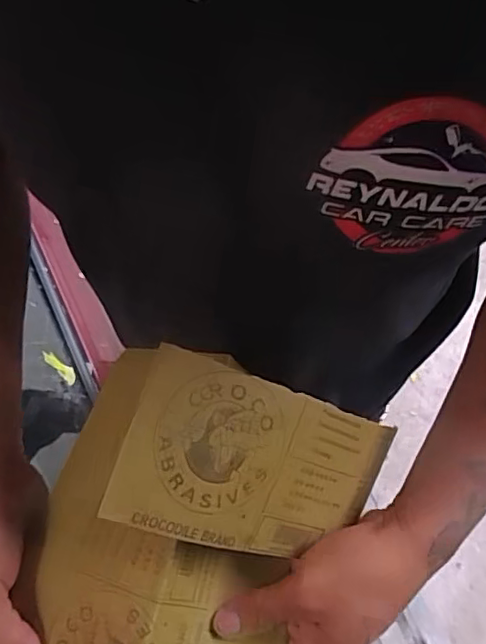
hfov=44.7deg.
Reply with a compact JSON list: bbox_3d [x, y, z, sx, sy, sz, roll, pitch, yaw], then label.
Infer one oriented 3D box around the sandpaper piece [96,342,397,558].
[{"bbox_3d":[0.010,0.081,0.329,0.156,0.015,0.091,23,84,-25],"label":"sandpaper piece"}]

